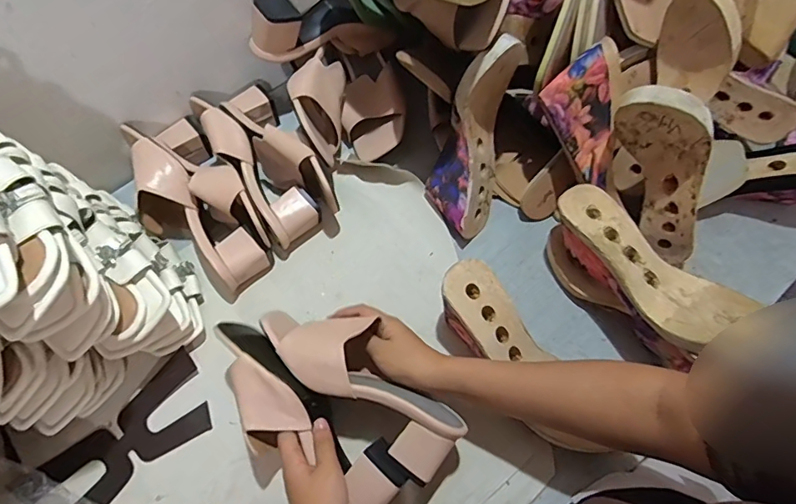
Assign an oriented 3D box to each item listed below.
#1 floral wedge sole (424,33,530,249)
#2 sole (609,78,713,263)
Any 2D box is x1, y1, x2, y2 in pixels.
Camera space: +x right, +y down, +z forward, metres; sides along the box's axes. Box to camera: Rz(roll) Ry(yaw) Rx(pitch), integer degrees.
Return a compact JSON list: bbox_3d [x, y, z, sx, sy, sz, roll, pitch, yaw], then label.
[{"bbox_3d":[0.089,-0.131,0.581,0.085,0.241,0.071,14,27,6],"label":"floral wedge sole"},{"bbox_3d":[0.291,-0.086,0.526,0.053,0.233,0.081,-46,39,-17],"label":"sole"}]

